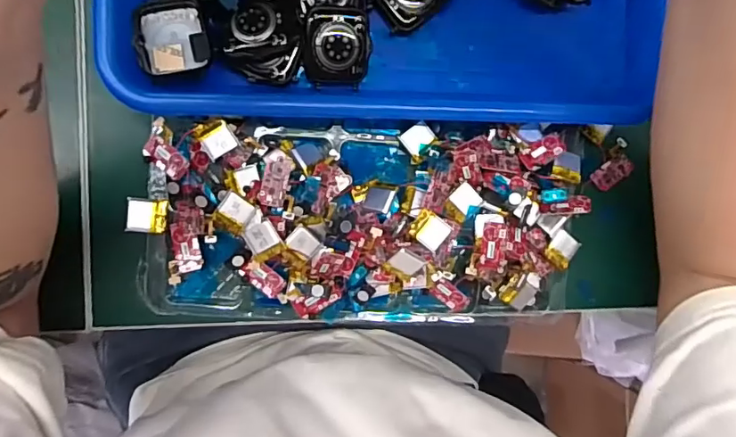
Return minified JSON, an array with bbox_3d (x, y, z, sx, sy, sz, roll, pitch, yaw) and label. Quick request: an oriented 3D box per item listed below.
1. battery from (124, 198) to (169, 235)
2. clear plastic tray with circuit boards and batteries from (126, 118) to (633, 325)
[{"bbox_3d":[-0.125,-0.001,0.302,0.021,0.005,0.020,4,89,-28],"label":"battery"},{"bbox_3d":[0.016,0.004,0.324,0.291,0.033,0.121,-1,92,-8],"label":"clear plastic tray with circuit boards and batteries"}]

